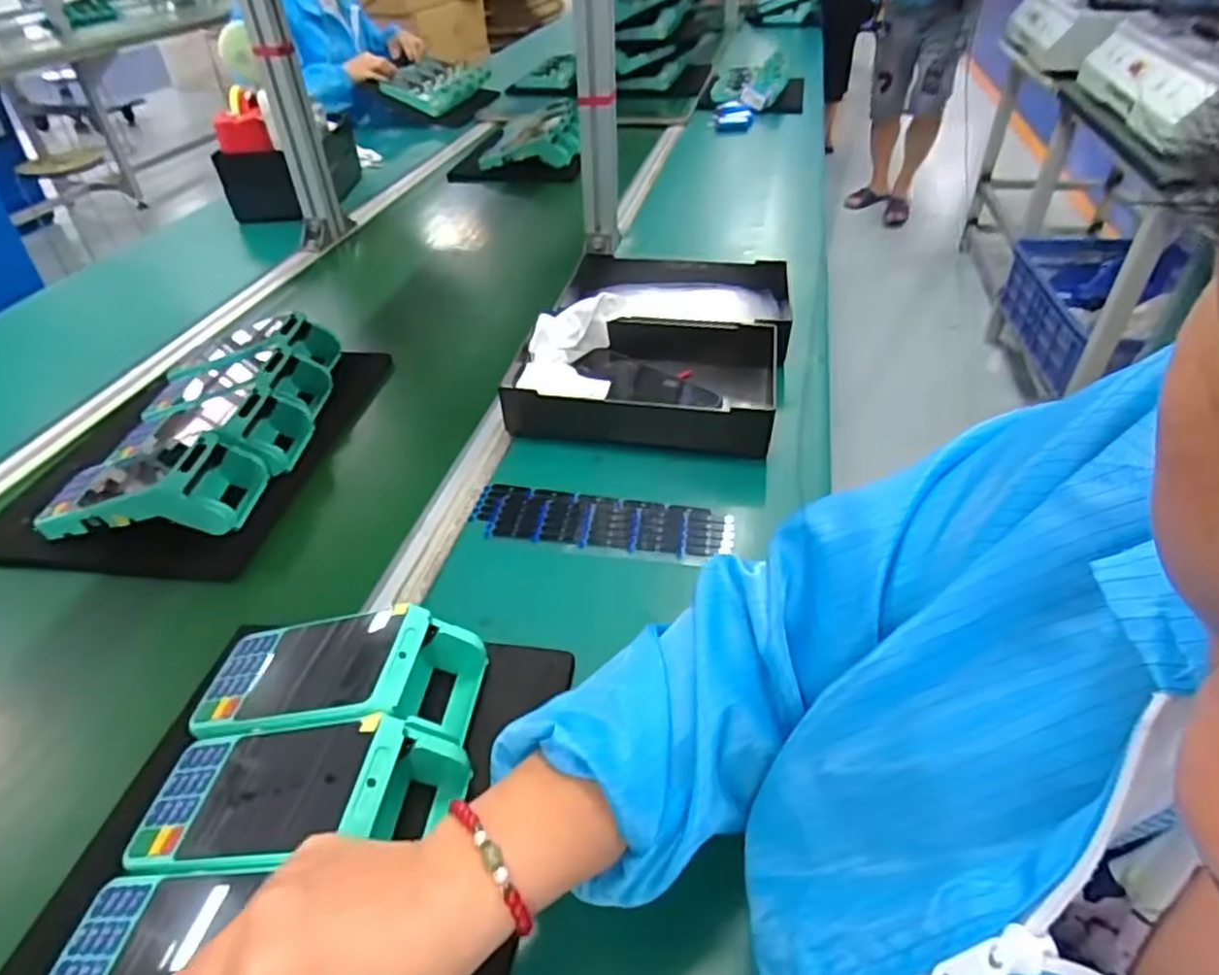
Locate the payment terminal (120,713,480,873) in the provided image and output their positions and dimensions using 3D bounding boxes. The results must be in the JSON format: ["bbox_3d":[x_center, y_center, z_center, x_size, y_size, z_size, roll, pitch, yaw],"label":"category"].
[{"bbox_3d":[-0.168,0.164,0.368,0.169,0.052,0.074,2,40,4],"label":"payment terminal"}]

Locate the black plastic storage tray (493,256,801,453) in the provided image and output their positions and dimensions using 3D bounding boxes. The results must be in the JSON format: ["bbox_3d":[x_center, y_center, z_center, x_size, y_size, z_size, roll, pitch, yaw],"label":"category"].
[{"bbox_3d":[0.054,-0.168,0.743,0.256,0.057,0.320,6,40,9],"label":"black plastic storage tray"}]

